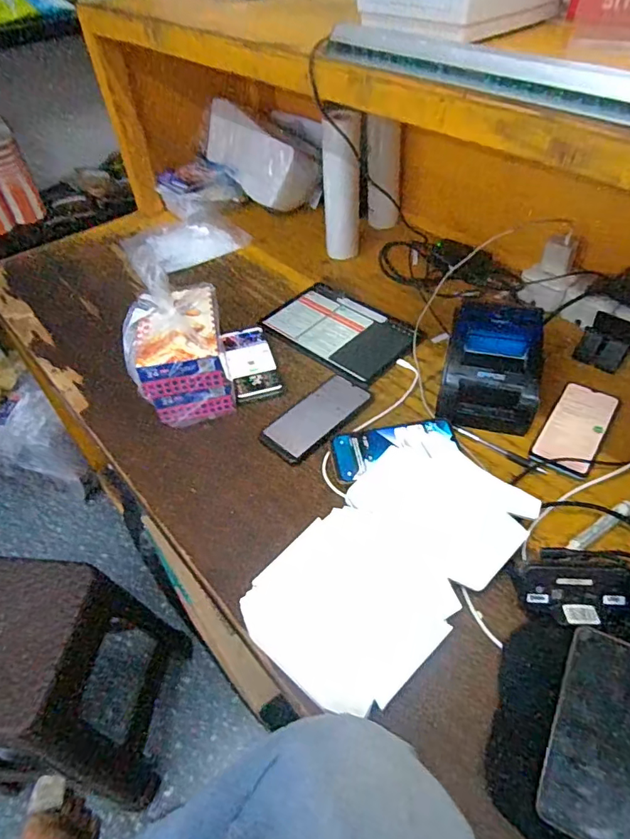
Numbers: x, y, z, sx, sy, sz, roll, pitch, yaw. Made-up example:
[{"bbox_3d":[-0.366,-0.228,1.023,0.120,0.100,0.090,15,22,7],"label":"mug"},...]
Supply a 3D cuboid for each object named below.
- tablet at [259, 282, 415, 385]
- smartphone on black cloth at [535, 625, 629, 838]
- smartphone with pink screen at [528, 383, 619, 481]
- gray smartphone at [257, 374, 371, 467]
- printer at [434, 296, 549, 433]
[{"bbox_3d":[0.044,-0.156,0.853,0.248,0.006,0.168,33,58,29],"label":"tablet"},{"bbox_3d":[0.245,0.266,0.422,0.078,0.007,0.160,17,63,25],"label":"smartphone on black cloth"},{"bbox_3d":[0.353,0.011,0.677,0.073,0.014,0.162,26,54,25],"label":"smartphone with pink screen"},{"bbox_3d":[0.004,-0.006,0.722,0.079,0.006,0.161,33,58,29],"label":"gray smartphone"},{"bbox_3d":[0.246,-0.084,0.697,0.126,0.096,0.166,10,49,13],"label":"printer"}]

